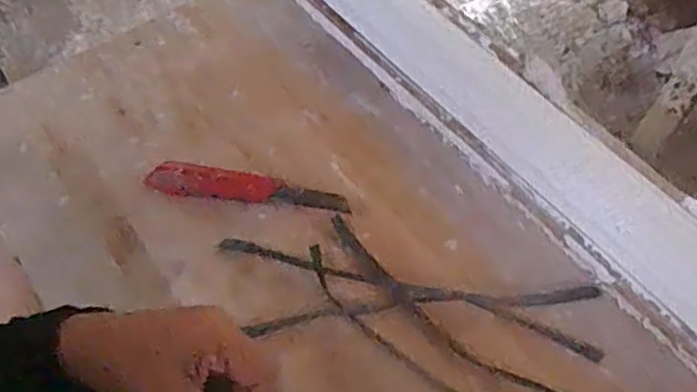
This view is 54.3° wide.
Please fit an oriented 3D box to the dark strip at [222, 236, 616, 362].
[{"bbox_3d":[0.053,0.085,0.607,0.350,0.012,0.019,15,58,6],"label":"dark strip"}]

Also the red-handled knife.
[{"bbox_3d":[-0.097,-0.008,0.658,0.192,0.013,0.036,6,57,1],"label":"red-handled knife"}]

